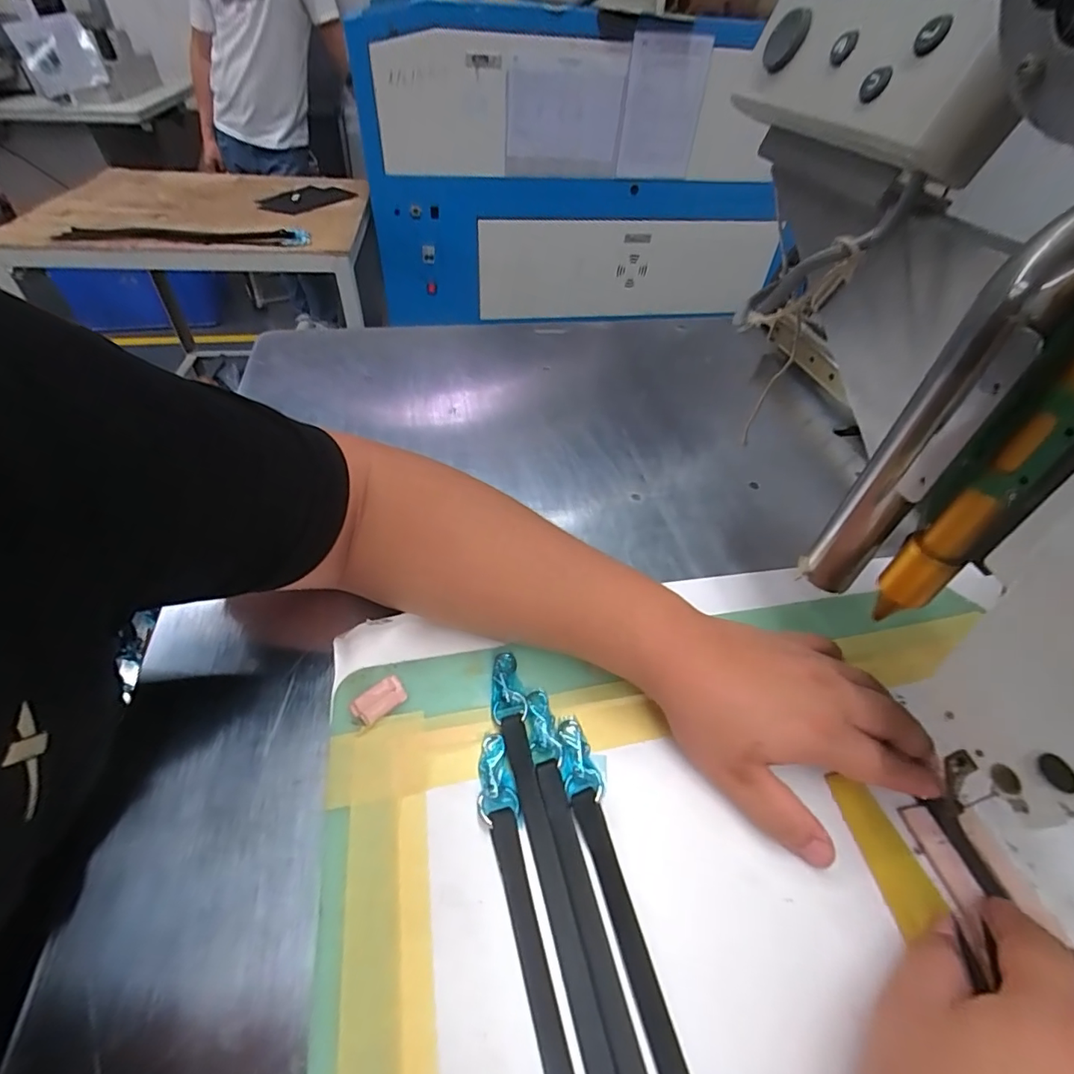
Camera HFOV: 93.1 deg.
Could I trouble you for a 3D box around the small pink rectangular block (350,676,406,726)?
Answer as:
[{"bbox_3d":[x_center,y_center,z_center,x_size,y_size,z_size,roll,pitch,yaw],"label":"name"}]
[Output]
[{"bbox_3d":[-0.097,0.101,0.315,0.031,0.006,0.018,-32,56,-29],"label":"small pink rectangular block"}]

